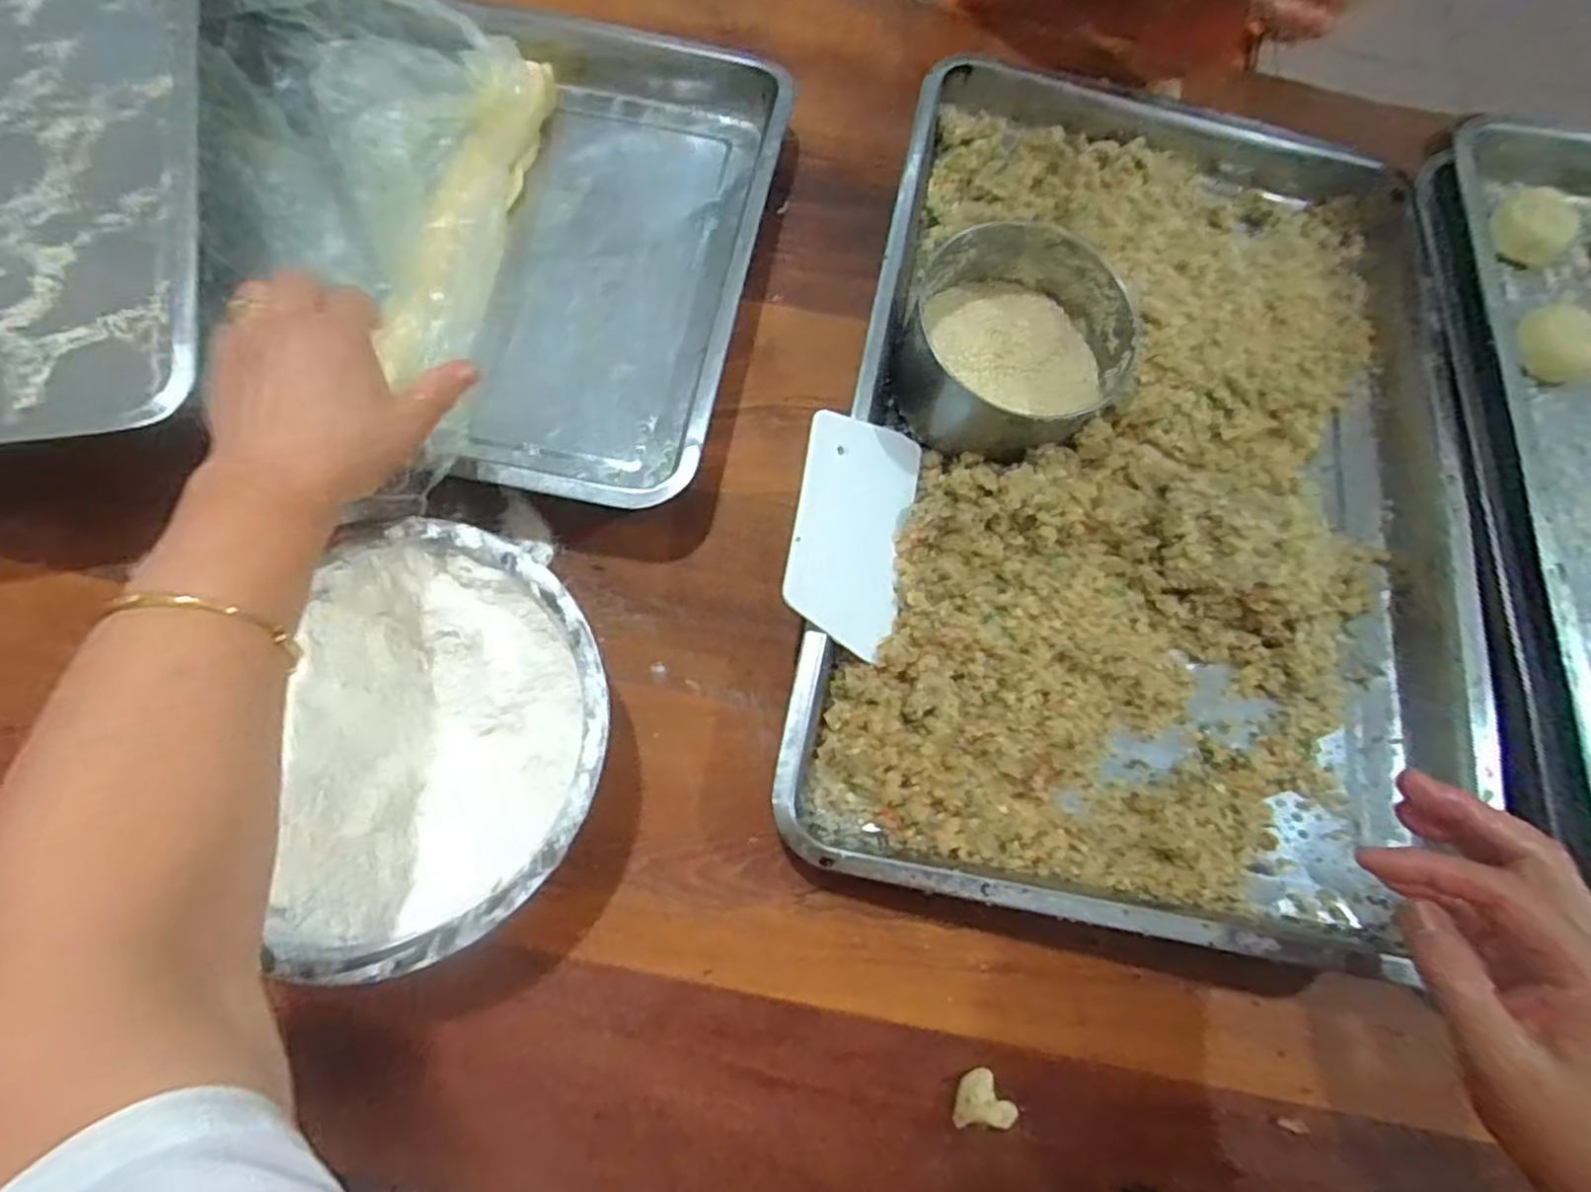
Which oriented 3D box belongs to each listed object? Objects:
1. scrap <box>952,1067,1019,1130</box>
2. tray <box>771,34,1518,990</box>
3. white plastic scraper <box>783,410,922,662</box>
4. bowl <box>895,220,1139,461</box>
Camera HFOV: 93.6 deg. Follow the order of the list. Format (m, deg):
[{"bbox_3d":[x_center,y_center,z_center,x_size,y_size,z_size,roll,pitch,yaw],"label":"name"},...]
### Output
[{"bbox_3d":[0.099,0.265,0.395,0.031,0.015,0.026,-2,74,-3],"label":"scrap"},{"bbox_3d":[0.236,-0.102,0.503,0.388,0.068,0.616,14,72,0],"label":"tray"},{"bbox_3d":[0.037,-0.044,0.458,0.094,0.006,0.145,27,69,-40],"label":"white plastic scraper"},{"bbox_3d":[0.138,-0.163,0.486,0.141,0.062,0.135,1,74,-2],"label":"bowl"}]

